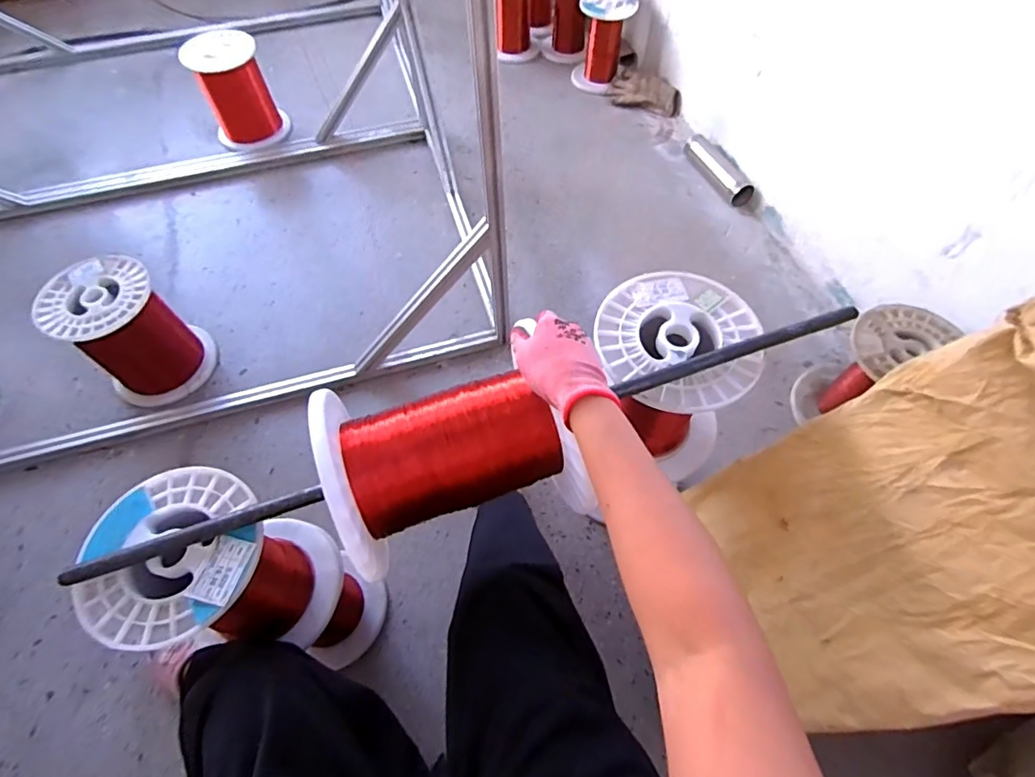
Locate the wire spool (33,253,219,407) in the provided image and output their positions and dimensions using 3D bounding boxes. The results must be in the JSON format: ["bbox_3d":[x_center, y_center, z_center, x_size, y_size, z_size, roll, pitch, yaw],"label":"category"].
[{"bbox_3d":[-0.784,-0.115,1.054,0.196,0.241,0.196,-1,59,1],"label":"wire spool"}]

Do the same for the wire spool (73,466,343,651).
[{"bbox_3d":[-0.330,0.213,0.595,0.170,0.223,0.167,-1,59,1],"label":"wire spool"}]

